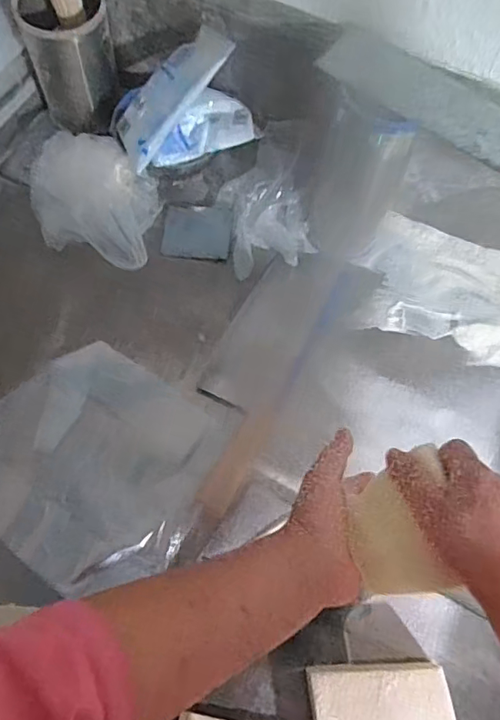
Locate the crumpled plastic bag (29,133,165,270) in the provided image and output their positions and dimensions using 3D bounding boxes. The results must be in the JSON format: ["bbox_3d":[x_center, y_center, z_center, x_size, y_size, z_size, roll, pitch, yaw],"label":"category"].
[{"bbox_3d":[-0.192,-0.192,0.621,0.149,0.057,0.176,4,68,0],"label":"crumpled plastic bag"}]

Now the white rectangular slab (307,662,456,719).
[{"bbox_3d":[0.108,0.295,0.420,0.111,0.031,0.082,-7,66,-6],"label":"white rectangular slab"}]

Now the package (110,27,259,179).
[{"bbox_3d":[-0.082,-0.303,0.585,0.151,0.100,0.130,-20,70,-10],"label":"package"}]

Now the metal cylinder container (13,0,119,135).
[{"bbox_3d":[-0.222,-0.376,0.643,0.105,0.144,0.097,-19,70,-9],"label":"metal cylinder container"}]

